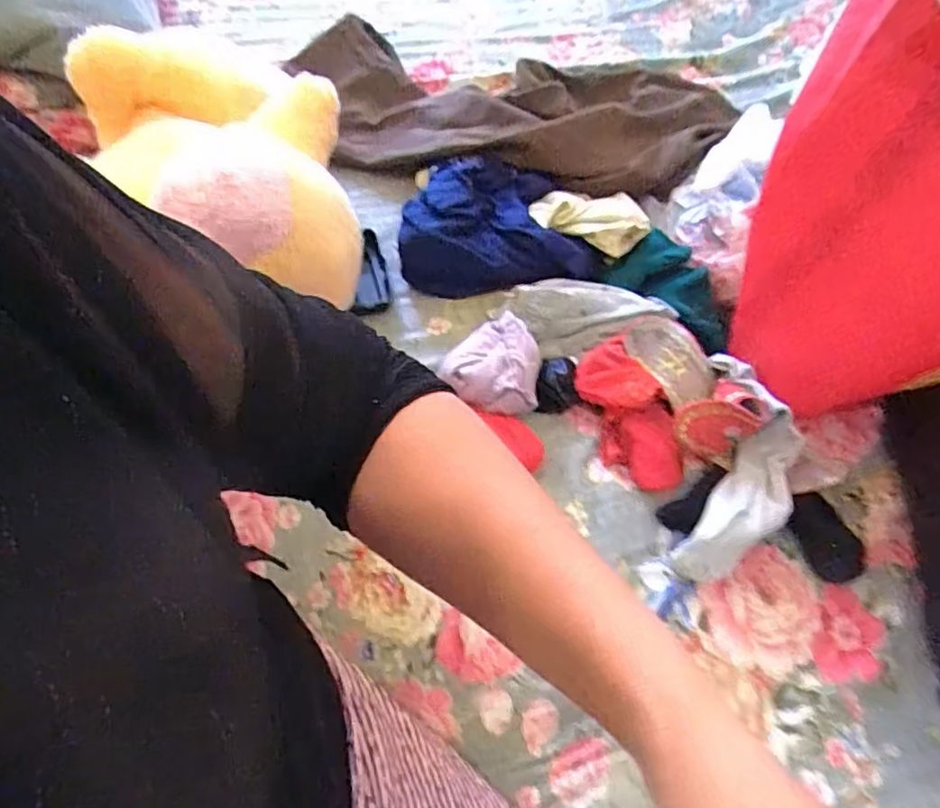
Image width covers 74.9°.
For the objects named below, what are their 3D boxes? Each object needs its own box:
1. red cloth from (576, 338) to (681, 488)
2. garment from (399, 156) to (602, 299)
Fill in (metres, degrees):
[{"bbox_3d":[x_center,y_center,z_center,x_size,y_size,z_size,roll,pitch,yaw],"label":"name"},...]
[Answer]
[{"bbox_3d":[0.139,0.010,0.535,0.061,0.042,0.138,-21,81,-15],"label":"red cloth"},{"bbox_3d":[0.025,-0.181,0.643,0.192,0.067,0.145,2,59,-2],"label":"garment"}]

